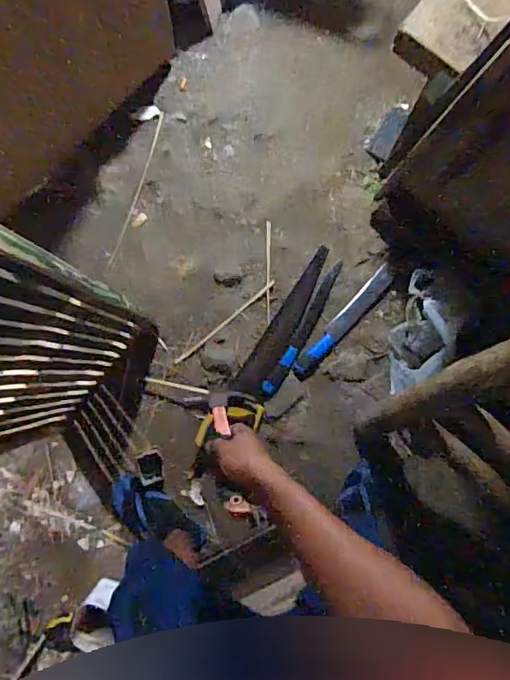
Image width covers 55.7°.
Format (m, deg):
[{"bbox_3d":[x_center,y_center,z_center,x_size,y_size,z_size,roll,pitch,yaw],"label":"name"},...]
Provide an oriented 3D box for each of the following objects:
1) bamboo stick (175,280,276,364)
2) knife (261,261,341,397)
[{"bbox_3d":[-0.078,-0.047,1.266,0.329,0.011,0.012,-39,89,-2],"label":"bamboo stick"},{"bbox_3d":[0.129,-0.025,1.252,0.041,0.025,0.380,31,88,0],"label":"knife"}]

